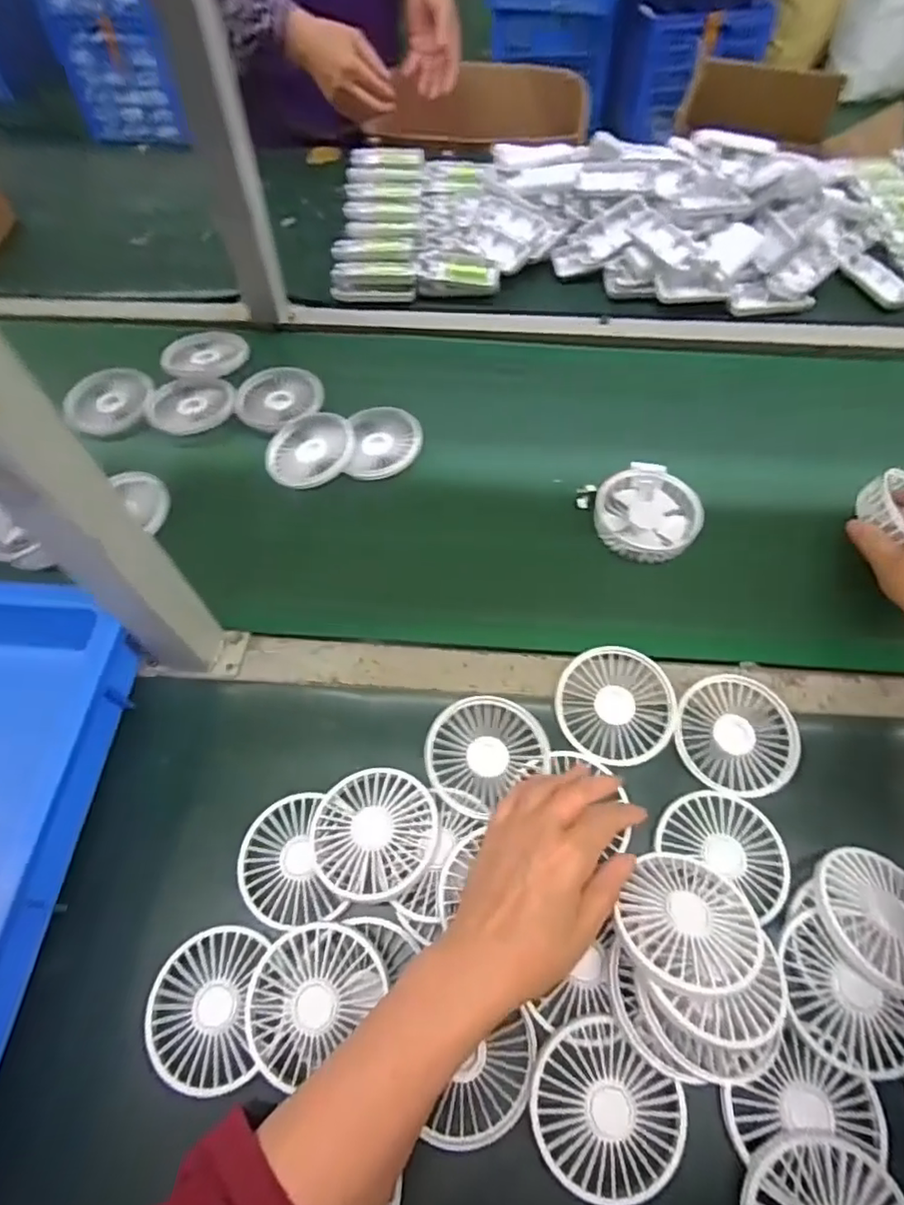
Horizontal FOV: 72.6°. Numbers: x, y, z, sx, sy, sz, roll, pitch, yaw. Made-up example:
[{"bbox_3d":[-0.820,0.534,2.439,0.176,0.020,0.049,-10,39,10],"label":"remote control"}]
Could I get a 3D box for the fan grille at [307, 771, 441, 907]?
[{"bbox_3d":[-0.054,0.159,0.427,0.088,0.017,0.084,18,61,11],"label":"fan grille"}]

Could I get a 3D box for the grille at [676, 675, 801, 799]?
[{"bbox_3d":[0.213,0.097,0.459,0.087,0.012,0.085,-1,59,1],"label":"grille"}]

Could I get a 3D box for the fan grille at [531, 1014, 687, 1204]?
[{"bbox_3d":[0.087,0.293,0.354,0.084,0.015,0.075,38,67,21],"label":"fan grille"}]

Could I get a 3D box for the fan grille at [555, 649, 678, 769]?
[{"bbox_3d":[0.127,0.079,0.478,0.087,0.023,0.085,-1,59,1],"label":"fan grille"}]

